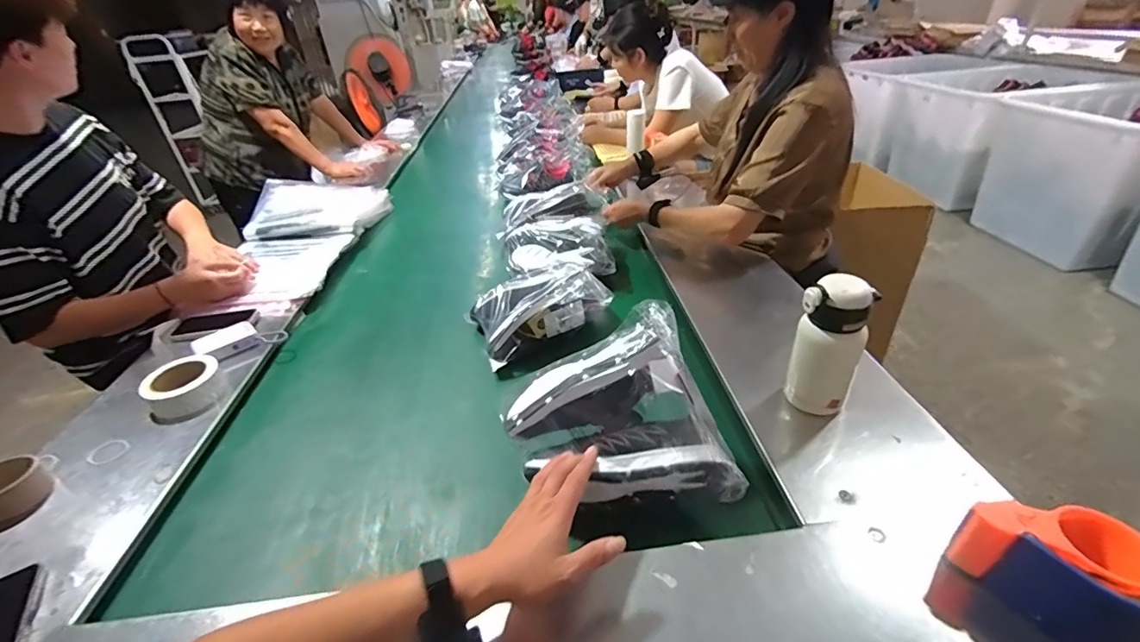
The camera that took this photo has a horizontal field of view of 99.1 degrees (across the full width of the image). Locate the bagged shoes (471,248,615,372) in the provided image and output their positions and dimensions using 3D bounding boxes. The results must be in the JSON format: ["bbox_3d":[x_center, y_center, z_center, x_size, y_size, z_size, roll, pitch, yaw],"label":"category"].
[{"bbox_3d":[-0.062,-0.038,0.919,0.242,0.108,0.176,-19,37,-20],"label":"bagged shoes"}]

